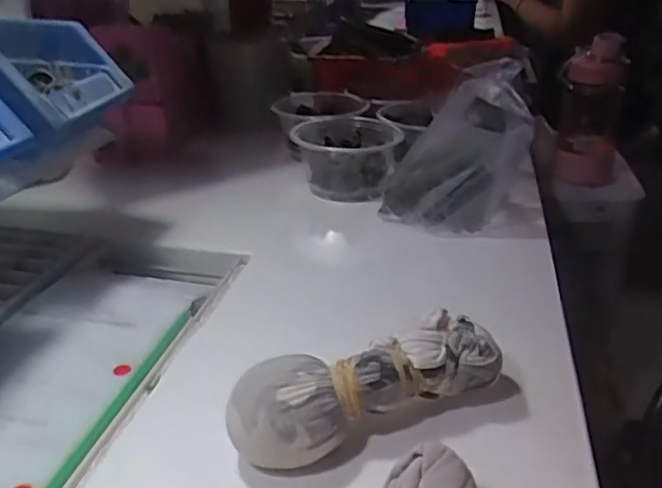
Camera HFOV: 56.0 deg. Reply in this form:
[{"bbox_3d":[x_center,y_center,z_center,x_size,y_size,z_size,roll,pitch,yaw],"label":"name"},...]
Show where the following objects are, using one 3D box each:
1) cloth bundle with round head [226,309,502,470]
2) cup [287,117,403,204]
[{"bbox_3d":[0.023,0.080,0.344,0.162,0.048,0.051,-11,30,-22],"label":"cloth bundle with round head"},{"bbox_3d":[0.019,-0.089,0.658,0.101,0.067,0.106,1,27,0],"label":"cup"}]

